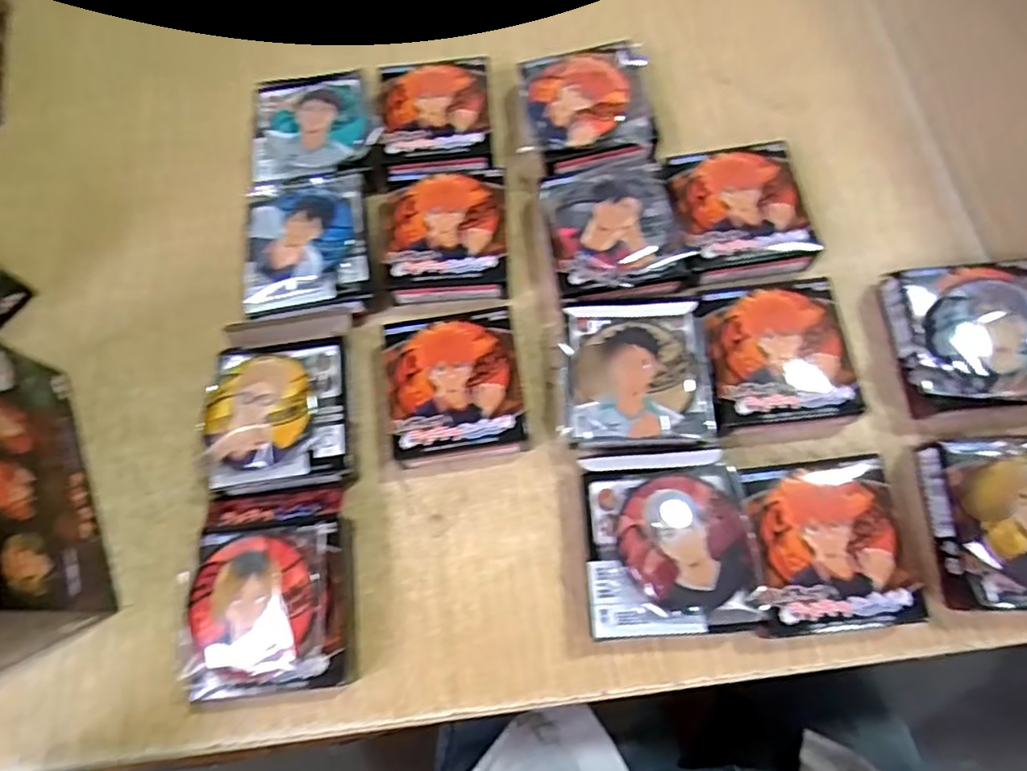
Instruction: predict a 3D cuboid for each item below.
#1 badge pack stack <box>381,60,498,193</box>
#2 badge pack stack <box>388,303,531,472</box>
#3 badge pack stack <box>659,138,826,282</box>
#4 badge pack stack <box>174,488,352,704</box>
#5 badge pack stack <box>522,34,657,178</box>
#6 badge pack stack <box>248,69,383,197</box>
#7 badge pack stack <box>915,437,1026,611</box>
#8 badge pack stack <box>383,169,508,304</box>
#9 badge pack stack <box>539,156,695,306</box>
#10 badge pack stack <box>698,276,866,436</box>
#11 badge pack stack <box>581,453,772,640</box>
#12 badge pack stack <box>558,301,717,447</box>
[{"bbox_3d":[-0.043,-0.153,0.362,0.064,0.019,0.085,-7,69,1],"label":"badge pack stack"},{"bbox_3d":[-0.029,0.001,0.307,0.063,0.023,0.071,-9,69,0],"label":"badge pack stack"},{"bbox_3d":[0.121,-0.094,0.330,0.072,0.019,0.072,-8,69,1],"label":"badge pack stack"},{"bbox_3d":[-0.107,0.089,0.275,0.068,0.031,0.083,-6,69,1],"label":"badge pack stack"},{"bbox_3d":[0.039,-0.158,0.356,0.075,0.034,0.079,-11,70,0],"label":"badge pack stack"},{"bbox_3d":[-0.112,-0.144,0.365,0.073,0.042,0.082,-6,70,2],"label":"badge pack stack"},{"bbox_3d":[0.216,0.058,0.265,0.065,0.038,0.070,-2,70,3],"label":"badge pack stack"},{"bbox_3d":[-0.037,-0.079,0.335,0.064,0.022,0.071,-3,69,2],"label":"badge pack stack"},{"bbox_3d":[0.051,-0.081,0.327,0.068,0.034,0.075,-14,70,-1],"label":"badge pack stack"},{"bbox_3d":[0.125,-0.014,0.300,0.067,0.021,0.069,-6,69,1],"label":"badge pack stack"},{"bbox_3d":[0.066,0.068,0.271,0.071,0.036,0.076,-4,70,3],"label":"badge pack stack"},{"bbox_3d":[0.058,-0.005,0.300,0.067,0.033,0.074,-1,70,4],"label":"badge pack stack"}]

